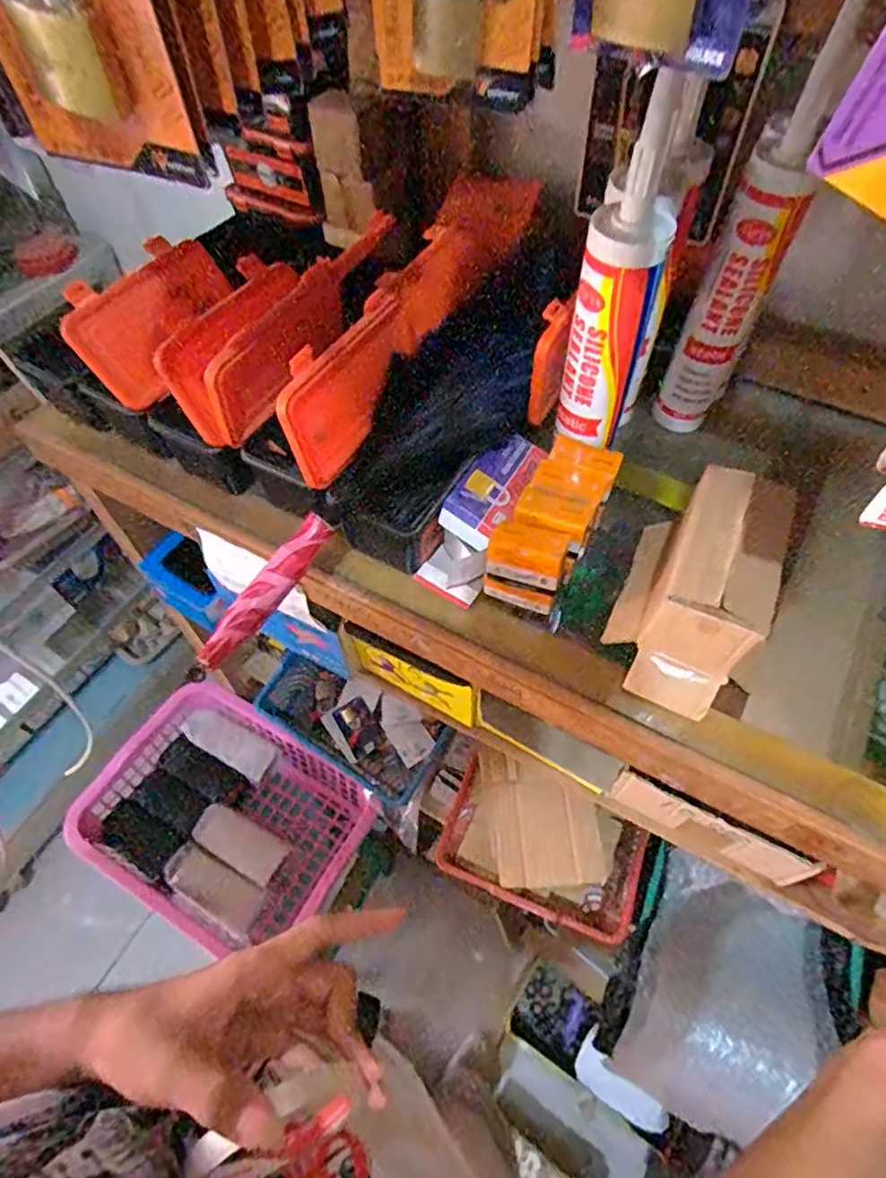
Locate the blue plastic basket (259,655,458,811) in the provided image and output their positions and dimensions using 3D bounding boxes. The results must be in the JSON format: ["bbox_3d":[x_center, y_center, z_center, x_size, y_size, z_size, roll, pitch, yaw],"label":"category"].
[{"bbox_3d":[-0.136,0.214,0.947,0.295,0.104,0.135,29,62,19],"label":"blue plastic basket"}]

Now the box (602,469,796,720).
[{"bbox_3d":[0.169,-0.004,0.414,0.084,0.092,0.142,22,60,15],"label":"box"}]

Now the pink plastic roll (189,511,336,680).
[{"bbox_3d":[-0.118,0.007,0.402,0.018,0.022,0.130,32,76,20],"label":"pink plastic roll"}]

